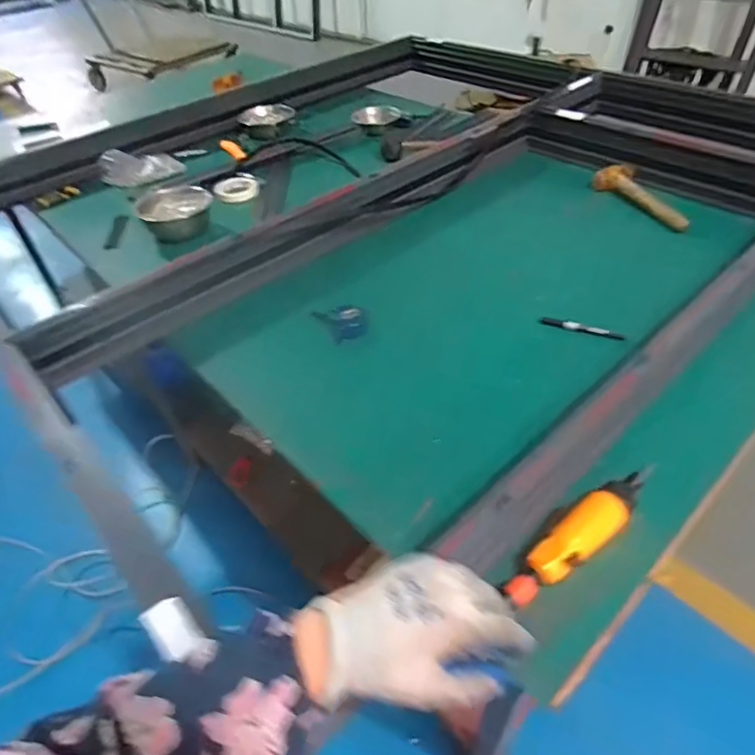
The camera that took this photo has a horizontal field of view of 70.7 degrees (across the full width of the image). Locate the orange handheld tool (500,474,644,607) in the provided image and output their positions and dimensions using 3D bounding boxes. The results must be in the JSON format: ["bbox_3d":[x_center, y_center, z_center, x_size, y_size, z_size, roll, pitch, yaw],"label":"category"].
[{"bbox_3d":[0.225,0.187,0.610,0.211,0.050,0.048,-30,51,-25],"label":"orange handheld tool"}]

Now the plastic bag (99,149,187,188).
[{"bbox_3d":[-0.653,-0.581,1.460,0.218,0.080,0.088,-25,47,-39],"label":"plastic bag"}]

